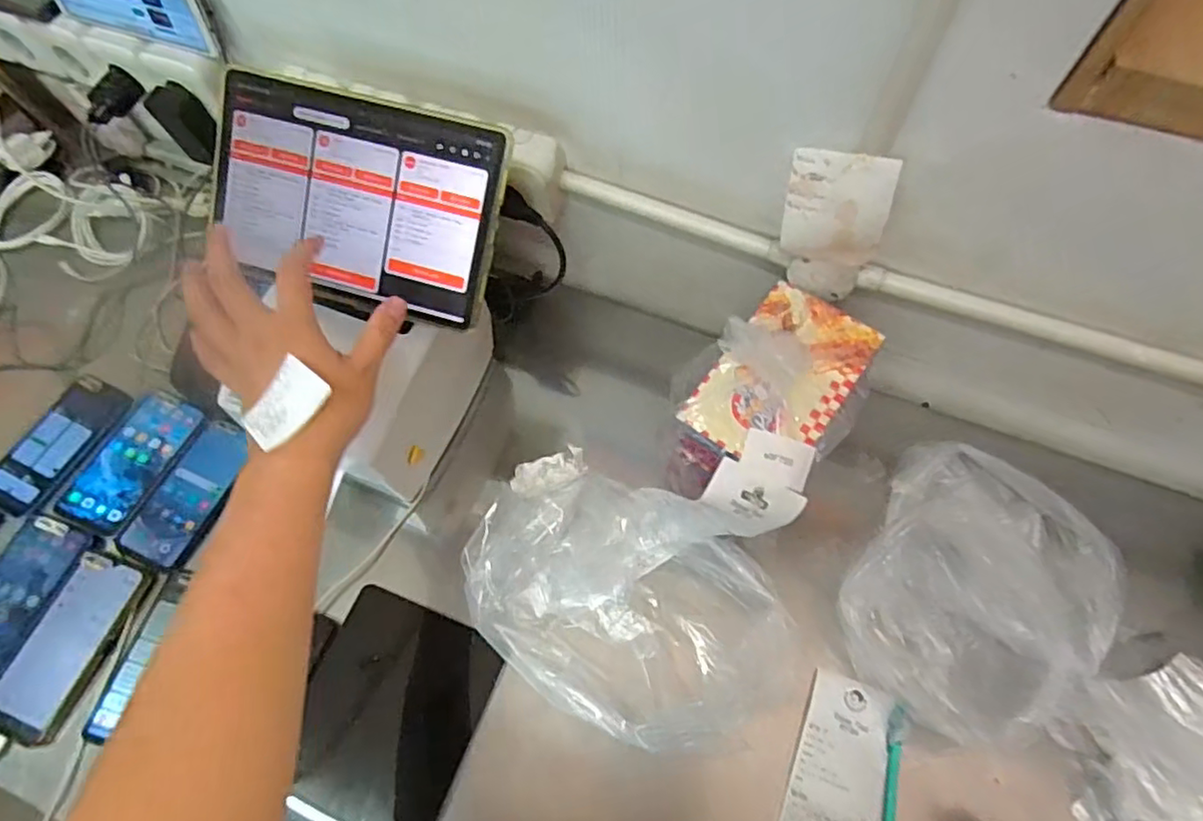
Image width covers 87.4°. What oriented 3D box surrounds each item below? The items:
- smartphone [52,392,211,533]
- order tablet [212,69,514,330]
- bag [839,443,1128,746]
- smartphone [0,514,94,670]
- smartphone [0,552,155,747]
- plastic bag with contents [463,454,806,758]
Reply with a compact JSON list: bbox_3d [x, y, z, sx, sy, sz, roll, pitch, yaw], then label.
[{"bbox_3d":[-0.513,0.053,0.690,0.079,0.013,0.159,21,68,10],"label":"smartphone"},{"bbox_3d":[-0.210,-0.177,0.527,0.249,0.013,0.164,16,102,5],"label":"order tablet"},{"bbox_3d":[0.356,0.171,0.592,0.216,0.067,0.252,30,70,14],"label":"bag"},{"bbox_3d":[-0.593,0.185,0.628,0.077,0.007,0.161,17,67,9],"label":"smartphone"},{"bbox_3d":[-0.518,0.229,0.614,0.080,0.015,0.168,17,67,9],"label":"smartphone"},{"bbox_3d":[0.027,0.174,0.603,0.304,0.082,0.231,20,68,10],"label":"plastic bag with contents"}]

